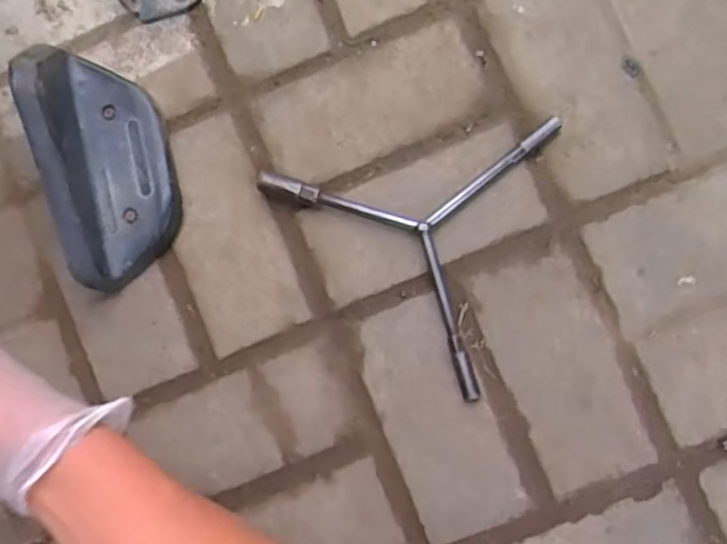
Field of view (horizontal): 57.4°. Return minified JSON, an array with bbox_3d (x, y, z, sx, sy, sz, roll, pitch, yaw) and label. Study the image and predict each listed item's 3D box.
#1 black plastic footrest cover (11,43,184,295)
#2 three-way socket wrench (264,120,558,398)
[{"bbox_3d":[-0.198,-0.086,0.510,0.079,0.085,0.183,-11,85,4],"label":"black plastic footrest cover"},{"bbox_3d":[0.020,-0.040,0.516,0.205,0.016,0.219,17,88,6],"label":"three-way socket wrench"}]

